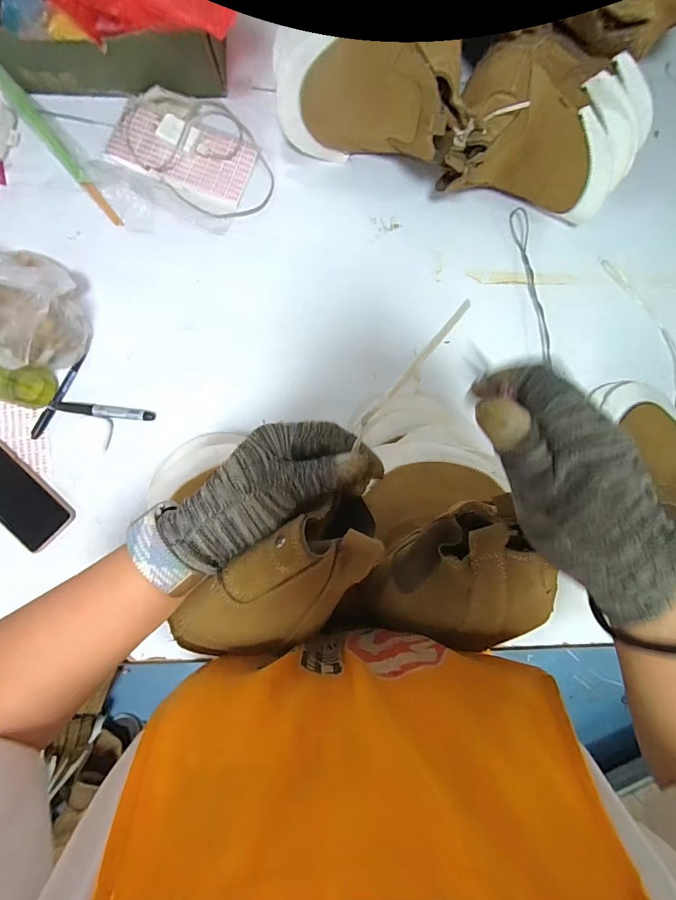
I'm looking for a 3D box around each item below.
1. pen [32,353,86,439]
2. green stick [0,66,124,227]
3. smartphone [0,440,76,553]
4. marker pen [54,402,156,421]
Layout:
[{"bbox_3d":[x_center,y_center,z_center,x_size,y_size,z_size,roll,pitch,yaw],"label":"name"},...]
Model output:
[{"bbox_3d":[-0.410,-0.079,0.586,0.016,0.012,0.140,28,84,-1],"label":"pen"},{"bbox_3d":[-0.442,-0.477,0.615,0.026,0.014,0.320,-38,88,-5],"label":"green stick"},{"bbox_3d":[-0.463,0.064,0.570,0.164,0.016,0.082,43,84,1],"label":"smartphone"},{"bbox_3d":[-0.343,-0.057,0.586,0.142,0.012,0.019,6,85,-3],"label":"marker pen"}]

